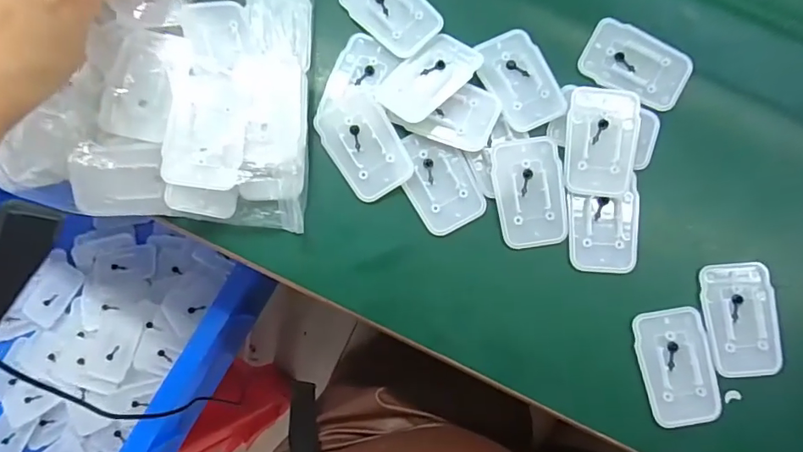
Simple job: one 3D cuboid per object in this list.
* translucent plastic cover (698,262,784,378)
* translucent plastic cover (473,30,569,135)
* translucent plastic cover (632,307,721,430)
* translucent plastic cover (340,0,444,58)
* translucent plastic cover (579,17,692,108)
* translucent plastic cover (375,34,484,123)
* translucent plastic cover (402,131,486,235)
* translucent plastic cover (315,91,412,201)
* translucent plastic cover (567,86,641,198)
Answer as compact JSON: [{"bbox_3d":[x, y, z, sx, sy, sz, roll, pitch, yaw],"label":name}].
[{"bbox_3d":[0.213,0.058,0.304,0.042,0.007,0.068,-6,81,-1],"label":"translucent plastic cover"},{"bbox_3d":[0.079,-0.098,0.325,0.044,0.005,0.068,-24,82,-4],"label":"translucent plastic cover"},{"bbox_3d":[0.172,0.087,0.303,0.044,0.004,0.069,-8,81,-2],"label":"translucent plastic cover"},{"bbox_3d":[-0.007,-0.148,0.330,0.044,0.004,0.067,-44,84,-6],"label":"translucent plastic cover"},{"bbox_3d":[0.156,-0.108,0.326,0.068,0.008,0.043,26,82,4],"label":"translucent plastic cover"},{"bbox_3d":[0.018,-0.098,0.321,0.068,0.009,0.040,-44,84,-6],"label":"translucent plastic cover"},{"bbox_3d":[0.024,-0.030,0.321,0.044,0.006,0.067,-27,82,-4],"label":"translucent plastic cover"},{"bbox_3d":[-0.025,-0.055,0.319,0.045,0.006,0.070,-32,83,-5],"label":"translucent plastic cover"},{"bbox_3d":[0.130,-0.056,0.314,0.043,0.012,0.066,7,81,1],"label":"translucent plastic cover"}]

